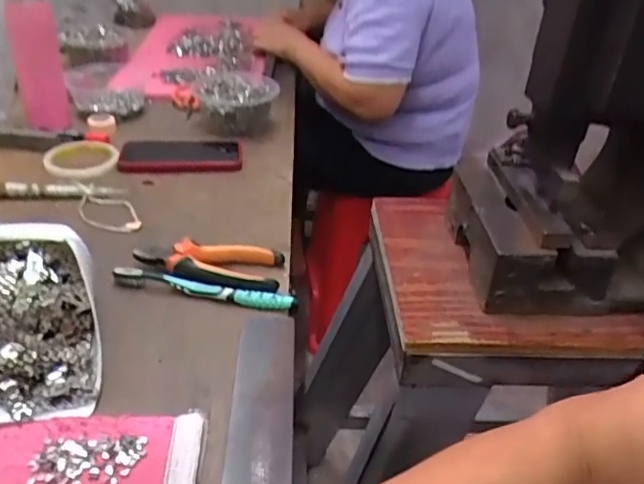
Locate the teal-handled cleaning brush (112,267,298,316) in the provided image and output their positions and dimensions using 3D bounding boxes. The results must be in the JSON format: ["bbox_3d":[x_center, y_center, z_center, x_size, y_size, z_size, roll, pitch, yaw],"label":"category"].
[{"bbox_3d":[-0.117,0.044,0.577,0.186,0.011,0.015,9,34,6],"label":"teal-handled cleaning brush"}]

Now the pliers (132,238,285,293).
[{"bbox_3d":[-0.118,0.021,0.605,0.150,0.020,0.066,7,34,3],"label":"pliers"}]

